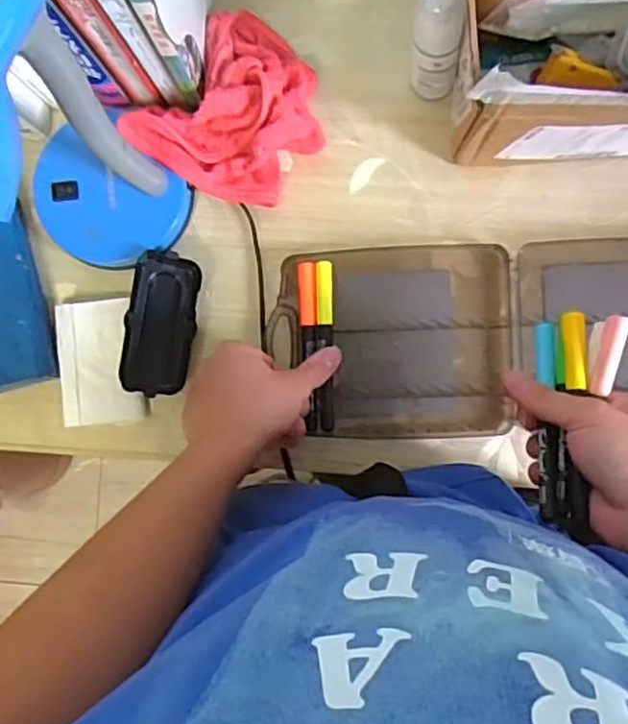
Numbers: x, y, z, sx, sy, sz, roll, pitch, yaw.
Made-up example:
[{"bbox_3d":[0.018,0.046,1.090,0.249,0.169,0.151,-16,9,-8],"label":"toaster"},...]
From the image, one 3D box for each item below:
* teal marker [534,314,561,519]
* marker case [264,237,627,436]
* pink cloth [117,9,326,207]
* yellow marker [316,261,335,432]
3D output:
[{"bbox_3d":[0.149,0.034,0.421,0.013,0.009,0.133,5,67,4],"label":"teal marker"},{"bbox_3d":[0.162,-0.020,0.522,0.379,0.018,0.151,-1,89,4],"label":"marker case"},{"bbox_3d":[-0.056,-0.196,0.515,0.122,0.054,0.140,38,91,4],"label":"pink cloth"},{"bbox_3d":[0.009,-0.013,0.523,0.013,0.012,0.133,-1,89,3],"label":"yellow marker"}]

